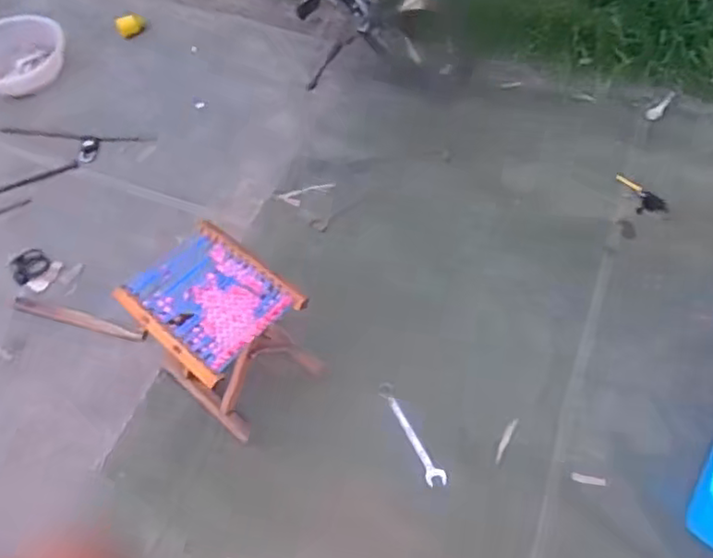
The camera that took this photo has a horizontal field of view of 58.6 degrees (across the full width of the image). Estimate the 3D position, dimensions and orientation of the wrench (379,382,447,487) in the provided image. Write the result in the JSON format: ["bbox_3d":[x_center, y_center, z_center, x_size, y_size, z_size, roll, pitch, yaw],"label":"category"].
[{"bbox_3d":[0.113,0.324,1.329,0.039,0.014,0.241,-25,61,-12],"label":"wrench"}]

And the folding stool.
[{"bbox_3d":[-0.278,0.108,1.339,0.324,0.294,0.262,39,69,25],"label":"folding stool"}]

